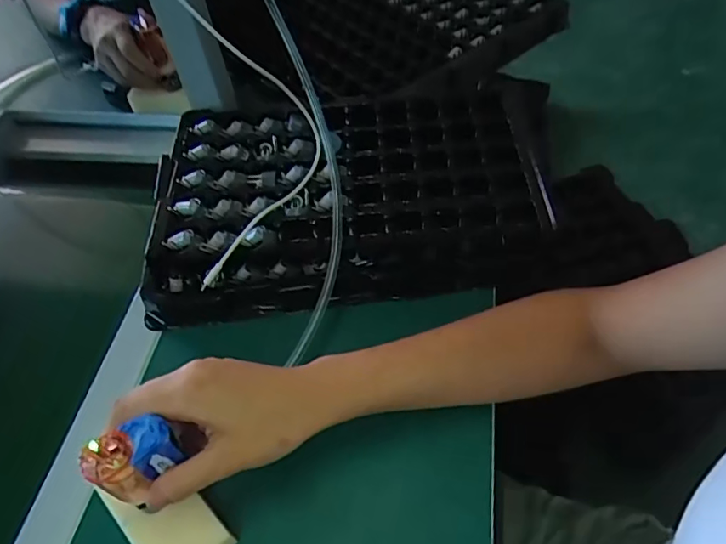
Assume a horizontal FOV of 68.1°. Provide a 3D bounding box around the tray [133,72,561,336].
[{"bbox_3d":[-0.010,-0.093,0.518,0.382,0.060,0.224,-6,63,1],"label":"tray"}]

